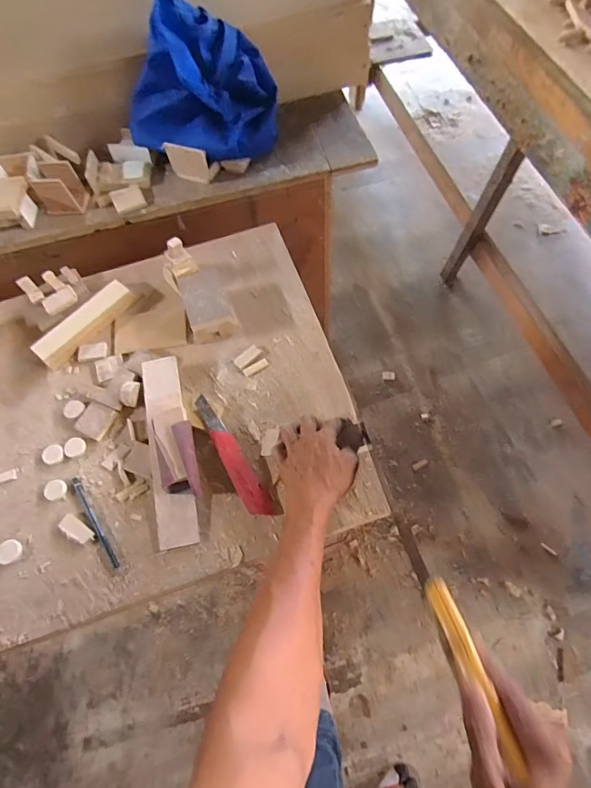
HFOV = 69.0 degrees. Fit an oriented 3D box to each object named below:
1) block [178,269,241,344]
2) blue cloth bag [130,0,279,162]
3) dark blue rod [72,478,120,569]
[{"bbox_3d":[-0.135,-0.138,0.663,0.072,0.066,0.094,-16,66,-4],"label":"block"},{"bbox_3d":[-0.164,-0.502,0.719,0.264,0.225,0.123,-11,65,-1],"label":"blue cloth bag"},{"bbox_3d":[-0.261,0.166,0.559,0.008,0.004,0.134,-33,68,-11],"label":"dark blue rod"}]

